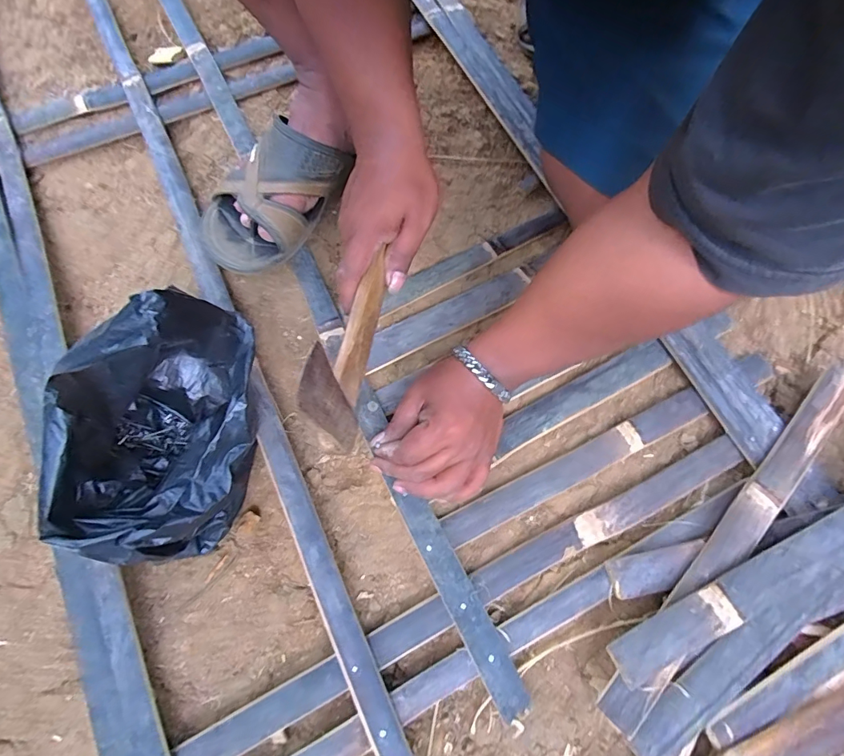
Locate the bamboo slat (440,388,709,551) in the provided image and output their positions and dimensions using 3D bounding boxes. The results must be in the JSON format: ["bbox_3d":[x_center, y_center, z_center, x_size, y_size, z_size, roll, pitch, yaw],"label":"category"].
[{"bbox_3d":[0.149,0.082,0.427,0.283,0.013,0.030,-25,74,-11],"label":"bamboo slat"}]

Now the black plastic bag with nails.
[{"bbox_3d":[-0.212,0.042,0.351,0.123,0.181,0.188,6,70,-1],"label":"black plastic bag with nails"}]

